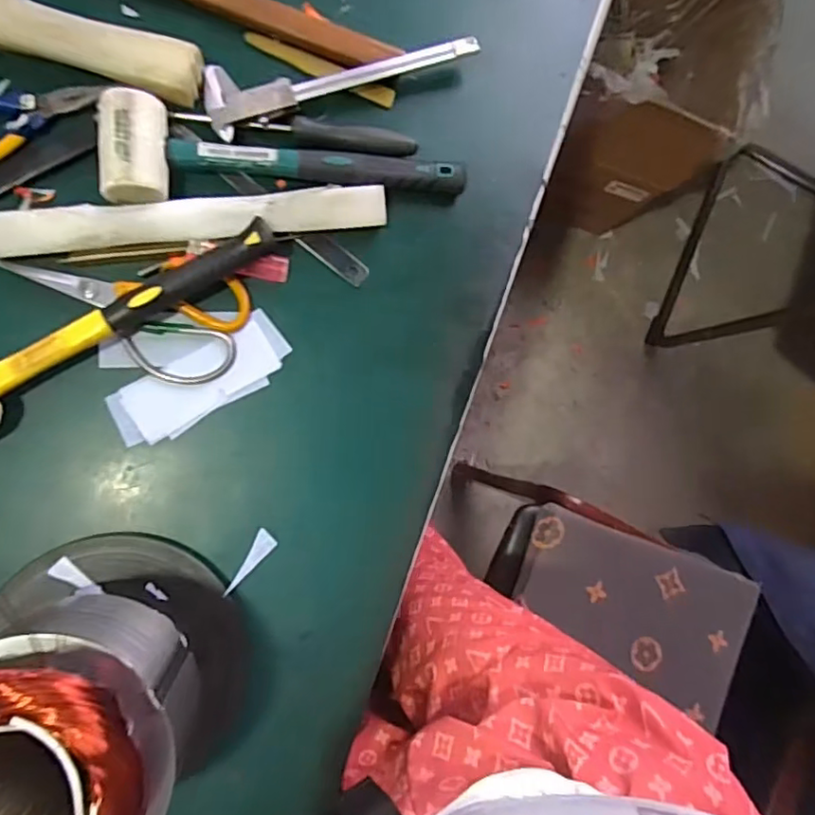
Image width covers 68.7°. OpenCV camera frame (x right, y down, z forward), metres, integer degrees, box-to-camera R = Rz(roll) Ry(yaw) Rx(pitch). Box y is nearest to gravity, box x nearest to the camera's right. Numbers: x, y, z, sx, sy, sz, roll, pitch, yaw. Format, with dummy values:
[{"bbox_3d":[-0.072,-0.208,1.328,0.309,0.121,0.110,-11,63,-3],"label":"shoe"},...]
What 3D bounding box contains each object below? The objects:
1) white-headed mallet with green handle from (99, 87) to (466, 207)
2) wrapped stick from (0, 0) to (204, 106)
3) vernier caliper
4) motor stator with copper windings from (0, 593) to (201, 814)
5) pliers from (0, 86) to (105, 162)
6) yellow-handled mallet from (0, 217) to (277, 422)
[{"bbox_3d":[-0.090,-0.192,0.474,0.279,0.041,0.077,1,89,-10],"label":"white-headed mallet with green handle"},{"bbox_3d":[-0.327,-0.295,0.445,0.332,0.021,0.043,13,87,-9],"label":"wrapped stick"},{"bbox_3d":[-0.055,-0.280,0.491,0.227,0.018,0.059,-20,92,-10],"label":"vernier caliper"},{"bbox_3d":[-0.212,0.200,0.378,0.137,0.187,0.126,0,89,-9],"label":"motor stator with copper windings"},{"bbox_3d":[-0.307,-0.225,0.453,0.133,0.017,0.057,-30,94,-9],"label":"pliers"},{"bbox_3d":[-0.233,-0.069,0.448,0.284,0.050,0.061,-36,95,-8],"label":"yellow-handled mallet"}]

